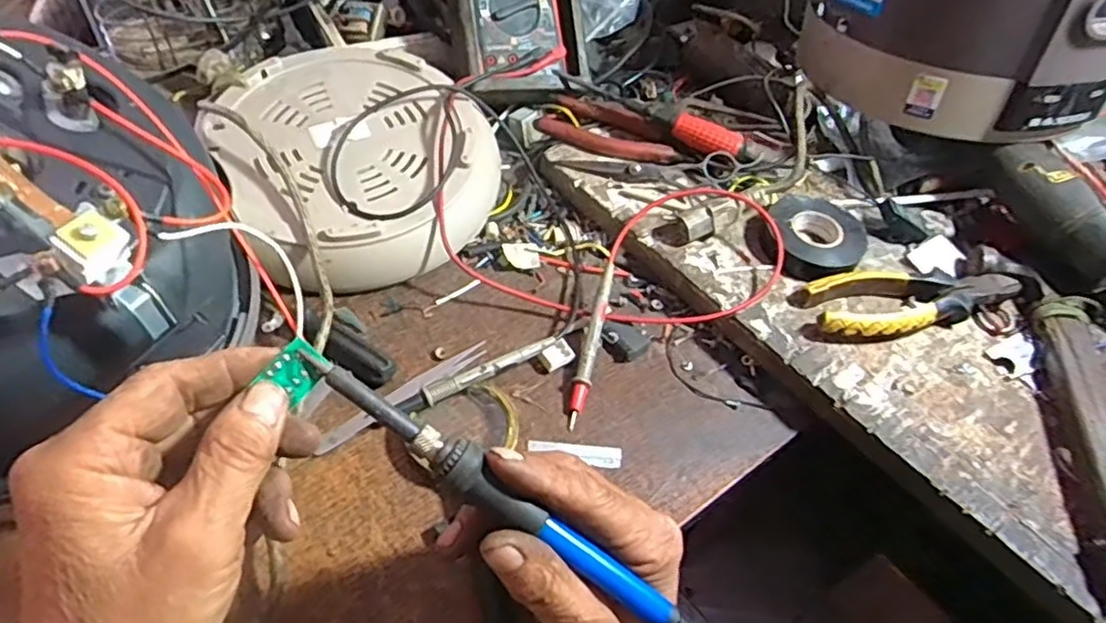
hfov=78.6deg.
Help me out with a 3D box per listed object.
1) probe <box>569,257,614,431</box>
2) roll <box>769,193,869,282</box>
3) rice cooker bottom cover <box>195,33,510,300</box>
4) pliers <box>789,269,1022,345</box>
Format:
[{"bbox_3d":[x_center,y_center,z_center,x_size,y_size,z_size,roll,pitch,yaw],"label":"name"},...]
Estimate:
[{"bbox_3d":[0.027,0.018,0.460,0.011,0.008,0.127,13,66,4],"label":"probe"},{"bbox_3d":[0.198,-0.059,0.504,0.068,0.020,0.069,0,53,-5],"label":"roll"},{"bbox_3d":[-0.144,-0.113,0.518,0.199,0.064,0.216,-26,59,-23],"label":"rice cooker bottom cover"},{"bbox_3d":[0.257,-0.011,0.482,0.166,0.019,0.055,-12,55,-15],"label":"pliers"}]

